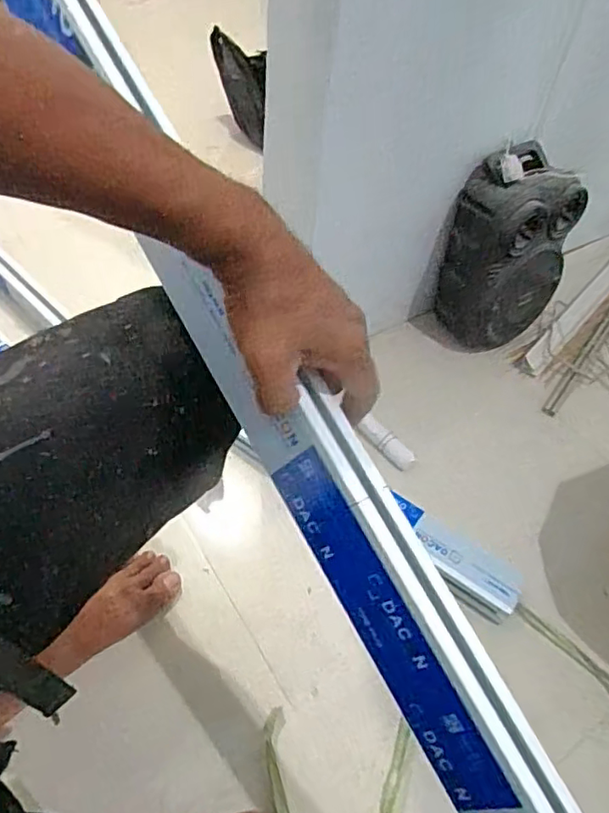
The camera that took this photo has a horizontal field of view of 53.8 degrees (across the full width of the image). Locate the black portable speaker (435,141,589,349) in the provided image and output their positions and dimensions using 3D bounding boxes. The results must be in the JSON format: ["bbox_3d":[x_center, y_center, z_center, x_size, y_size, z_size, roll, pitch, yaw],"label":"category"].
[{"bbox_3d":[0.321,-0.240,0.971,0.186,0.292,0.179,23,54,15],"label":"black portable speaker"}]

